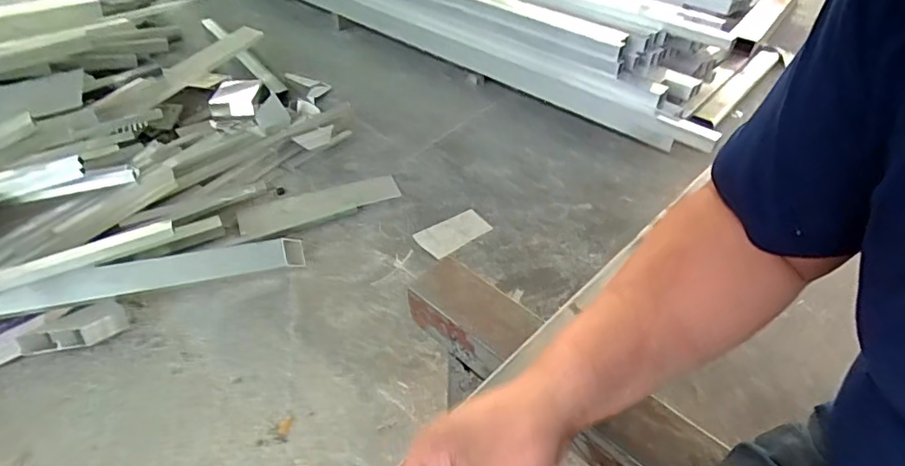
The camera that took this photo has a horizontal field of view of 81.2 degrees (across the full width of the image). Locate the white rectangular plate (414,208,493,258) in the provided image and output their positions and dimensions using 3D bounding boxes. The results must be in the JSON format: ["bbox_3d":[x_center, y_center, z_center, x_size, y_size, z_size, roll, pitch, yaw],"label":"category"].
[{"bbox_3d":[0.002,-0.001,1.264,0.184,0.012,0.092,-26,54,-30],"label":"white rectangular plate"}]

